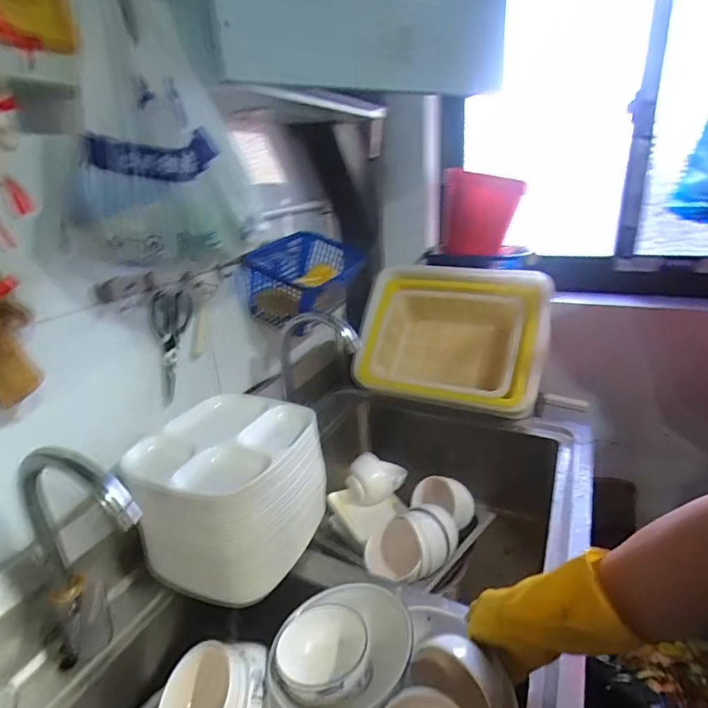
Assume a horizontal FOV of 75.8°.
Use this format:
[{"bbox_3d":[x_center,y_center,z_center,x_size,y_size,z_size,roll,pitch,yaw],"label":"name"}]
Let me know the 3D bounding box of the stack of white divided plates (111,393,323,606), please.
[{"bbox_3d":[-0.198,0.217,0.744,0.262,0.194,0.270,13,27,36],"label":"stack of white divided plates"}]

